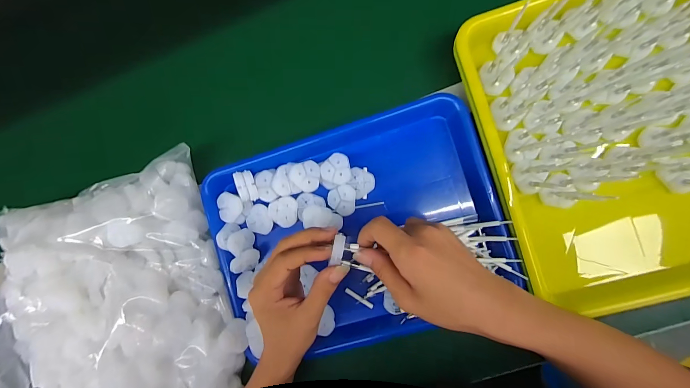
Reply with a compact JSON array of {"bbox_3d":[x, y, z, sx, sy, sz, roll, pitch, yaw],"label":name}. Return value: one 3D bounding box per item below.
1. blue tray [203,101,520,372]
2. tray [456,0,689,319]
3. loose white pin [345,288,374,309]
[{"bbox_3d":[0.006,0.034,0.374,0.329,0.035,0.229,-19,86,7],"label":"blue tray"},{"bbox_3d":[0.283,-0.054,0.315,0.257,0.038,0.342,-16,87,7],"label":"tray"},{"bbox_3d":[0.017,0.127,0.378,0.039,0.004,0.006,31,93,7],"label":"loose white pin"}]

